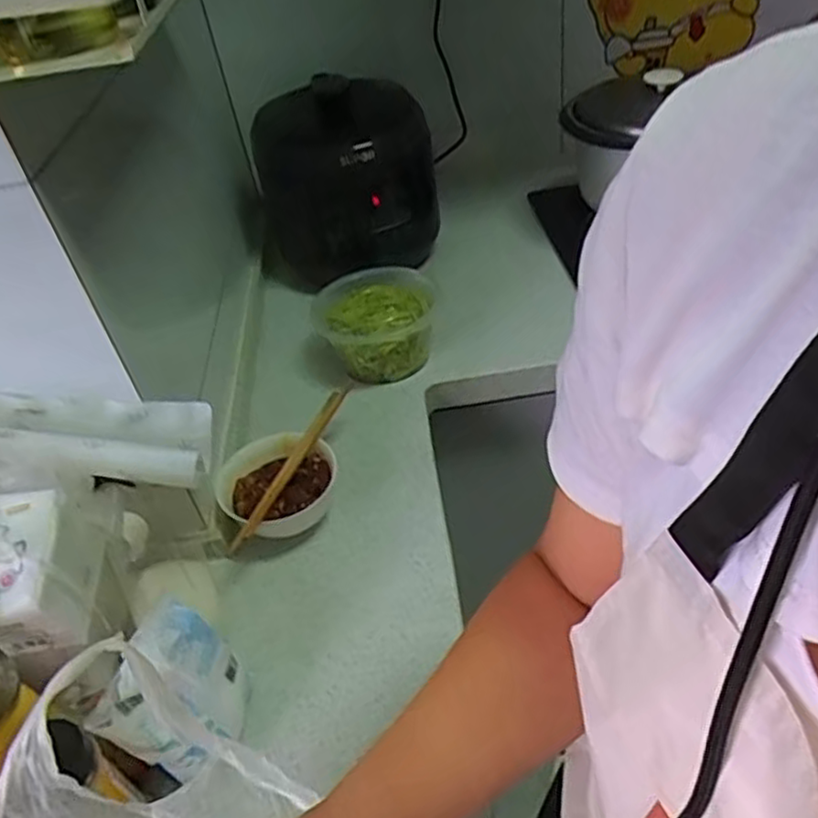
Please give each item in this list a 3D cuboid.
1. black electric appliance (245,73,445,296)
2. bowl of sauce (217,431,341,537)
[{"bbox_3d":[-0.093,-0.344,1.060,0.222,0.257,0.205,-6,41,5],"label":"black electric appliance"},{"bbox_3d":[-0.131,0.092,0.748,0.120,0.064,0.124,-4,40,4],"label":"bowl of sauce"}]

